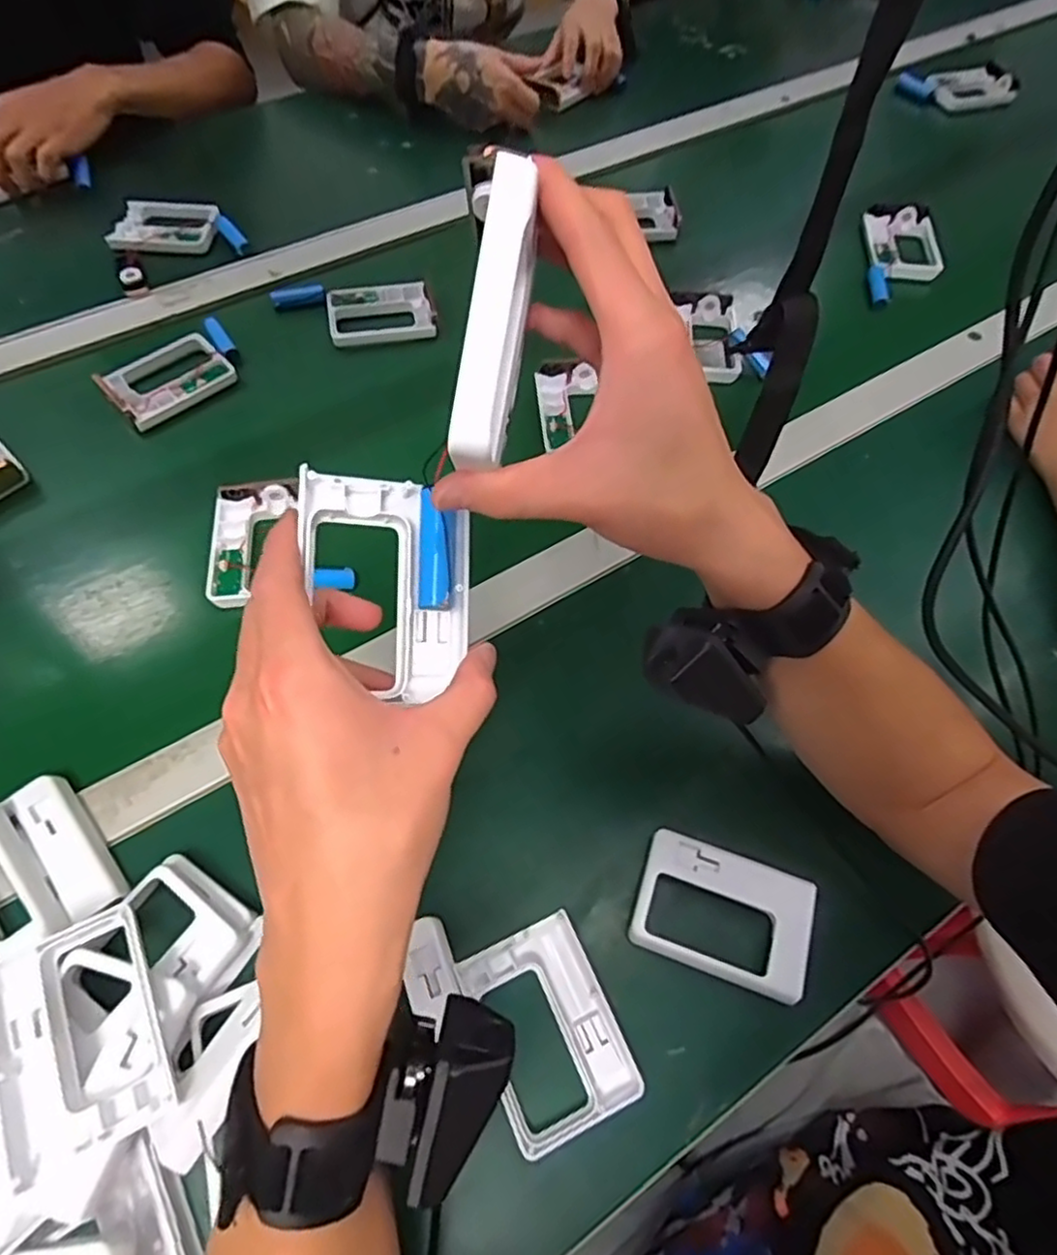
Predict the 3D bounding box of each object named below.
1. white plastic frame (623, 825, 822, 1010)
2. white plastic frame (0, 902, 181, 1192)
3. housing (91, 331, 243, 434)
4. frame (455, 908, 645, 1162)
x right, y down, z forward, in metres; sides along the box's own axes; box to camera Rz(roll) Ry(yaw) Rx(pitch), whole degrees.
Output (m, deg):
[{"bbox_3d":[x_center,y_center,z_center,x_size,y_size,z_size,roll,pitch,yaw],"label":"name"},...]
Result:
[{"bbox_3d":[0.108,0.161,0.377,0.094,0.019,0.065,19,61,10],"label":"white plastic frame"},{"bbox_3d":[-0.202,0.183,0.304,0.066,0.017,0.093,-24,68,-11],"label":"white plastic frame"},{"bbox_3d":[-0.310,-0.215,0.578,0.097,0.019,0.070,-39,73,-21],"label":"housing"},{"bbox_3d":[0.010,0.208,0.351,0.066,0.015,0.093,-21,63,-13],"label":"frame"}]

